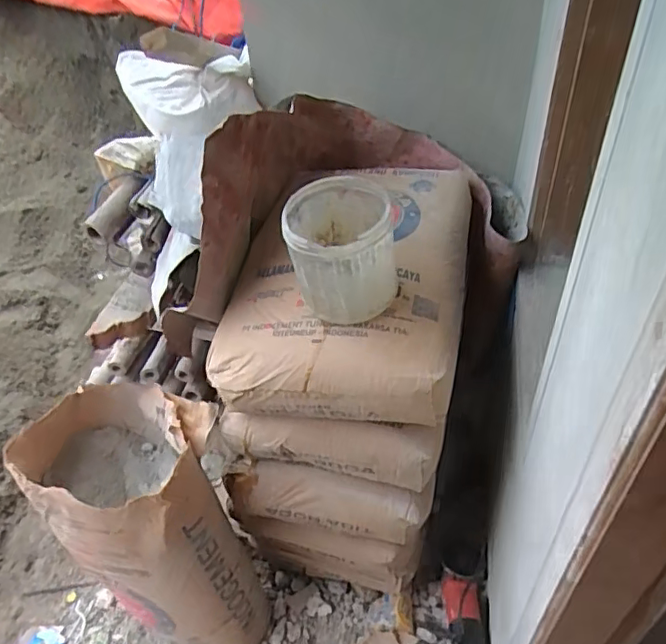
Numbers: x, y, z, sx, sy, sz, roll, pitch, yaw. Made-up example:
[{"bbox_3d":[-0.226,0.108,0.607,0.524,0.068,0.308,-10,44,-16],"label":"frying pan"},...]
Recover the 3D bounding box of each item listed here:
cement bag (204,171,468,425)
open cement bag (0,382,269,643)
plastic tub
[{"bbox_3d":[0.034,-0.090,0.972,0.365,0.127,0.535,6,45,12],"label":"cement bag"},{"bbox_3d":[-0.336,0.399,1.099,0.401,0.547,0.260,16,48,22],"label":"open cement bag"},{"bbox_3d":[0.009,-0.099,0.784,0.134,0.148,0.153,-7,43,-1],"label":"plastic tub"}]

